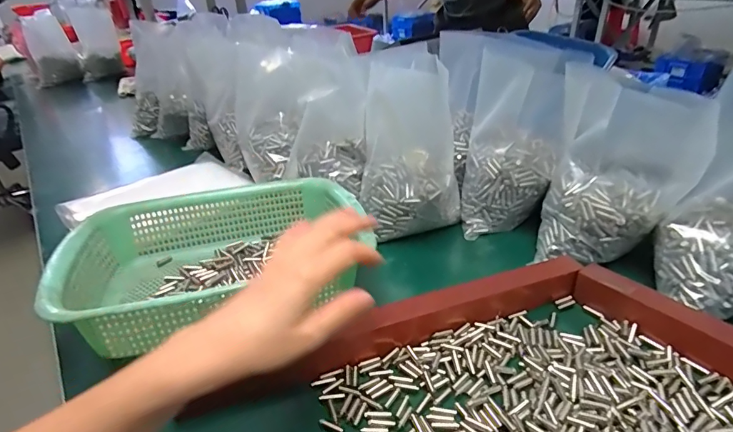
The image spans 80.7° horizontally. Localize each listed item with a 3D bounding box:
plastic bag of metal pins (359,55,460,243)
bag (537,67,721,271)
[{"bbox_3d":[0.054,-0.086,0.553,0.124,0.198,0.118,-4,31,1],"label":"plastic bag of metal pins"},{"bbox_3d":[0.267,-0.045,0.467,0.123,0.183,0.088,6,33,17],"label":"bag"}]

